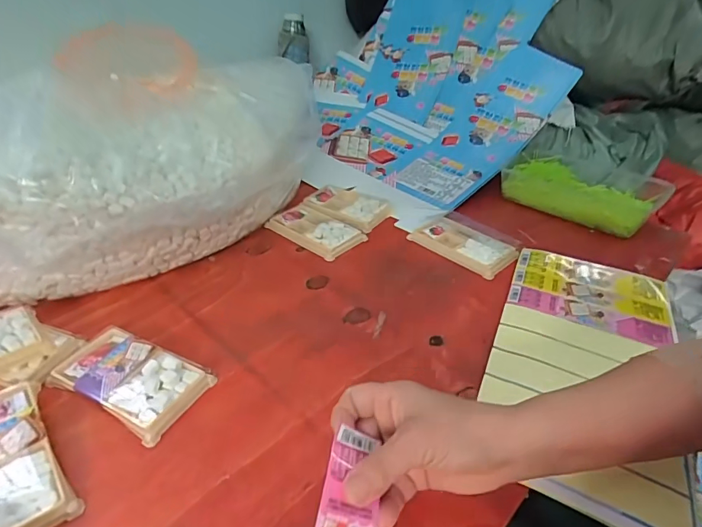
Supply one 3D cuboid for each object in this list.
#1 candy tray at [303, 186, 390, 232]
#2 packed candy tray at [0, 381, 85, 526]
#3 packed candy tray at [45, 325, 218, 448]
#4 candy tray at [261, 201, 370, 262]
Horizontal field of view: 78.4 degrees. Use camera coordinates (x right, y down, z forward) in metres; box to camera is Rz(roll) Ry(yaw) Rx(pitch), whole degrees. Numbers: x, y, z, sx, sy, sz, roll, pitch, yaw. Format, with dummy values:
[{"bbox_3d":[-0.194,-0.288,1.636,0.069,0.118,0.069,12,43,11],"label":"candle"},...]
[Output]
[{"bbox_3d":[-0.006,-0.093,0.688,0.133,0.016,0.084,27,42,30],"label":"candy tray"},{"bbox_3d":[-0.264,0.151,0.324,0.069,0.022,0.136,-26,44,-34],"label":"packed candy tray"},{"bbox_3d":[-0.207,0.102,0.401,0.137,0.021,0.076,18,38,19],"label":"packed candy tray"},{"bbox_3d":[-0.052,-0.052,0.631,0.135,0.016,0.078,26,41,29],"label":"candy tray"}]

